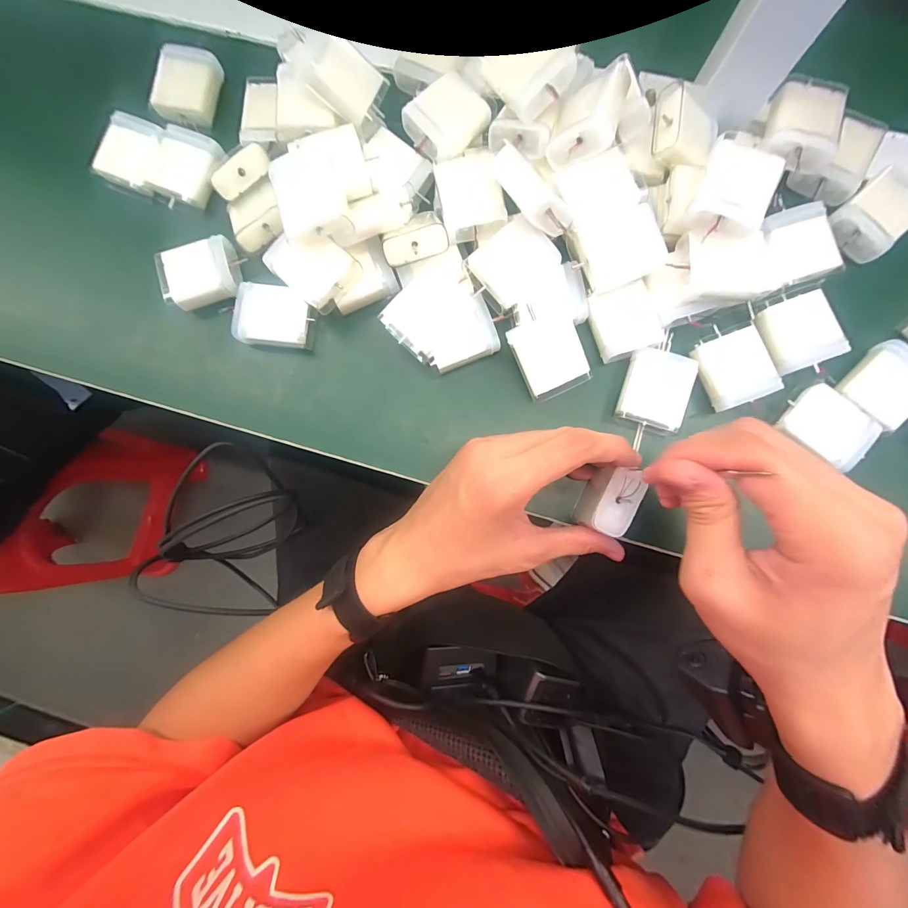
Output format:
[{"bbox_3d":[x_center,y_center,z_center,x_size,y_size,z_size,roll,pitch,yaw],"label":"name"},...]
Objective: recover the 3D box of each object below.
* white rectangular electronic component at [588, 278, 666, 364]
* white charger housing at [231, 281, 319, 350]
[{"bbox_3d":[0.118,-0.091,0.267,0.044,0.011,0.047,-16,83,1],"label":"white rectangular electronic component"},{"bbox_3d":[-0.124,-0.096,0.276,0.058,0.021,0.041,9,84,3],"label":"white charger housing"}]

